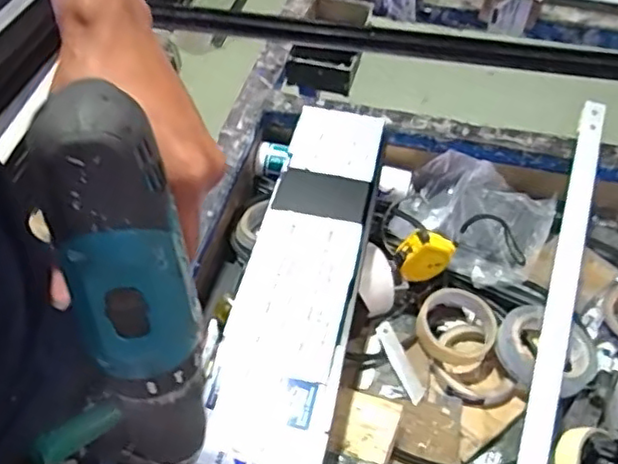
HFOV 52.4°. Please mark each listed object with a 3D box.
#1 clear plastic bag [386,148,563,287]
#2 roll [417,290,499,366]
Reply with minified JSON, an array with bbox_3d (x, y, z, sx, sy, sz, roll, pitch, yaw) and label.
[{"bbox_3d":[0.209,-0.020,0.804,0.190,0.057,0.167,20,52,15],"label":"clear plastic bag"},{"bbox_3d":[0.168,0.109,0.720,0.086,0.027,0.085,1,50,-1],"label":"roll"}]

